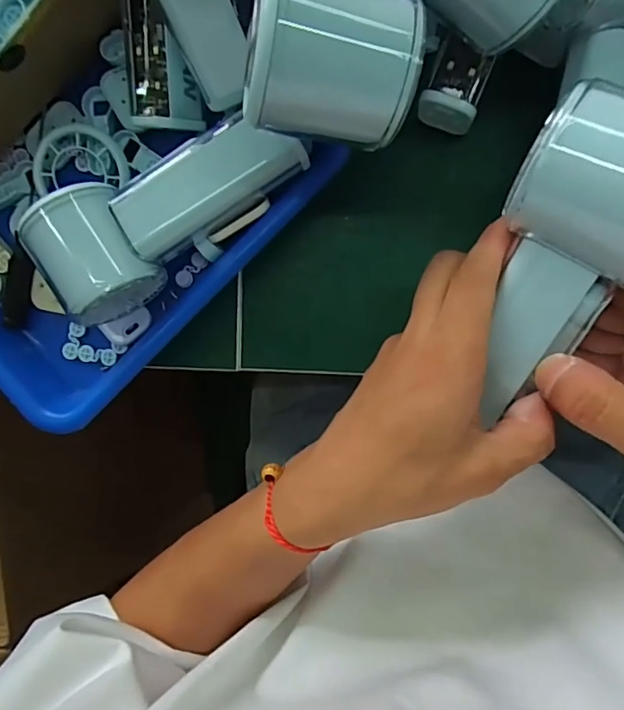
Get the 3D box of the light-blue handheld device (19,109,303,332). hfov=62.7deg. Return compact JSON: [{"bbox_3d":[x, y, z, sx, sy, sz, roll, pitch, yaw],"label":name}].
[{"bbox_3d":[-0.075,-0.081,0.280,0.148,0.059,0.060,-34,87,8],"label":"light-blue handheld device"}]

